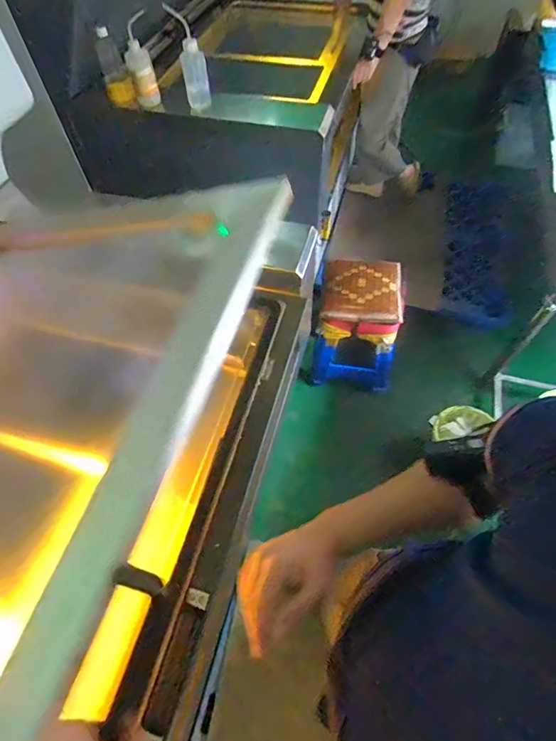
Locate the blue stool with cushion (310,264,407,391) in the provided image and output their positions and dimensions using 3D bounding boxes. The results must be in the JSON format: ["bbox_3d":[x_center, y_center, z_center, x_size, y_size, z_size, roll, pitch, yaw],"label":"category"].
[{"bbox_3d":[0.359,-0.196,1.778,0.319,0.519,0.314,5,58,5],"label":"blue stool with cushion"}]

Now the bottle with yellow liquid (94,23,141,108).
[{"bbox_3d":[-0.534,-0.985,1.307,0.090,0.195,0.100,-19,59,-10],"label":"bottle with yellow liquid"}]

